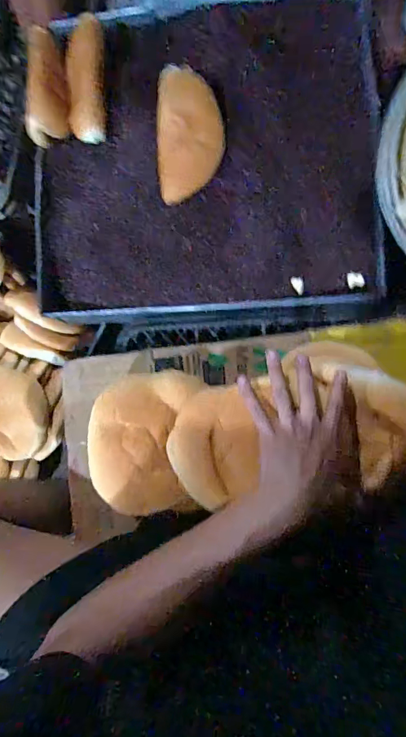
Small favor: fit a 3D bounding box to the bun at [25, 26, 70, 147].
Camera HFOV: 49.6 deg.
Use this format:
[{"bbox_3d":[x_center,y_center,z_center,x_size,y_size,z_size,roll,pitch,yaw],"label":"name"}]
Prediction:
[{"bbox_3d":[-0.214,-0.376,0.605,0.046,0.046,0.124,0,85,8],"label":"bun"}]

